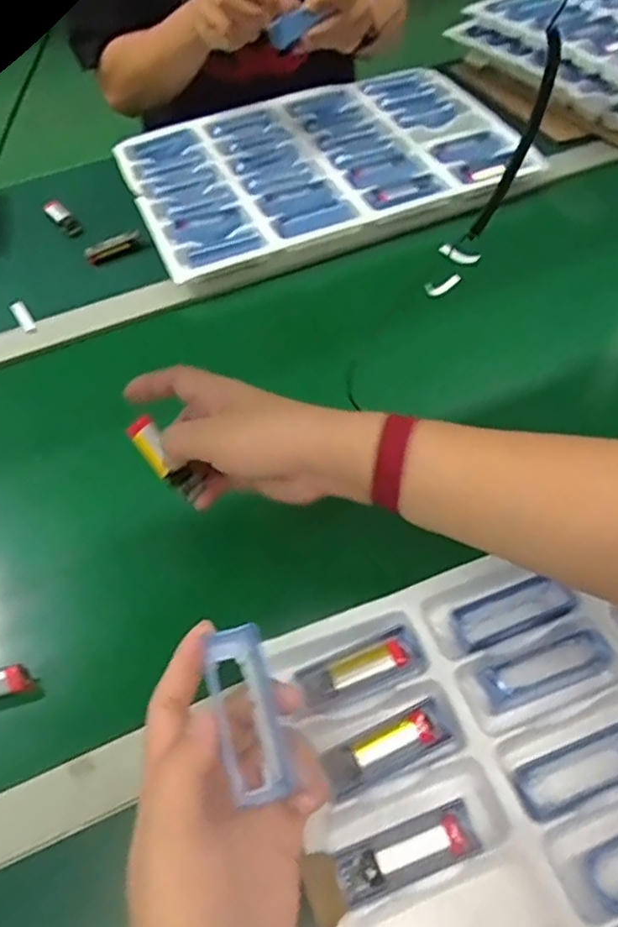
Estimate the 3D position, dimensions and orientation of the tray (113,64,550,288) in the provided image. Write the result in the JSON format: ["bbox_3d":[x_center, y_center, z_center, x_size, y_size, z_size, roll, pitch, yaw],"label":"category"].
[{"bbox_3d":[0.012,-0.373,0.812,0.448,0.026,0.326,-16,53,-8],"label":"tray"}]

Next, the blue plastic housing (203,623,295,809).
[{"bbox_3d":[-0.030,0.118,0.318,0.030,0.013,0.078,-14,63,-6],"label":"blue plastic housing"}]

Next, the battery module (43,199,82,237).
[{"bbox_3d":[-0.293,-0.291,0.787,0.023,0.010,0.079,-34,57,-20],"label":"battery module"}]

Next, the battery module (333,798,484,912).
[{"bbox_3d":[0.053,0.210,0.358,0.077,0.010,0.027,-19,54,-10],"label":"battery module"}]

